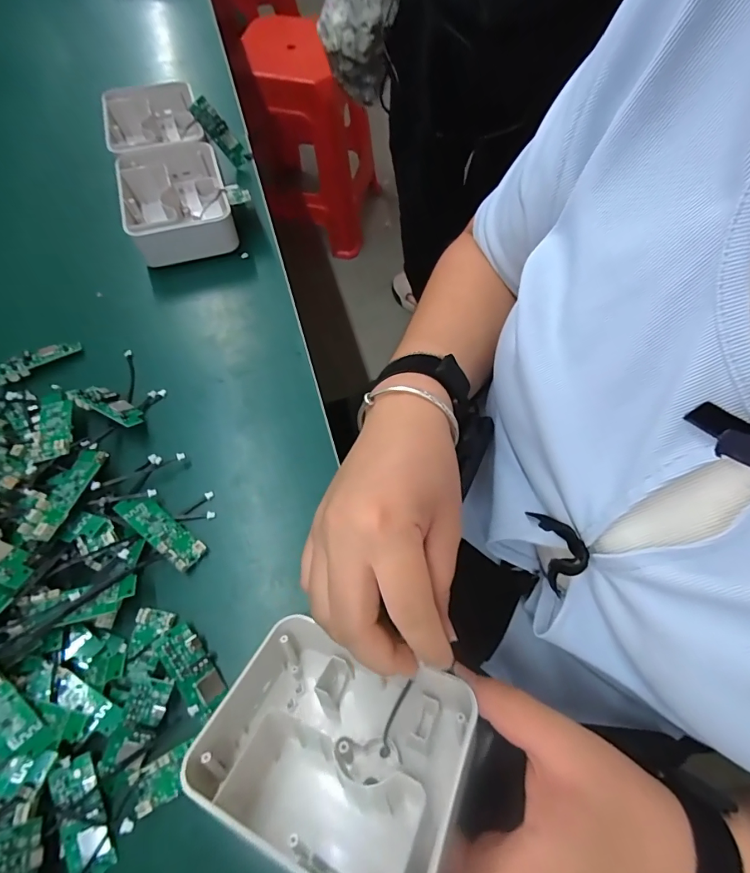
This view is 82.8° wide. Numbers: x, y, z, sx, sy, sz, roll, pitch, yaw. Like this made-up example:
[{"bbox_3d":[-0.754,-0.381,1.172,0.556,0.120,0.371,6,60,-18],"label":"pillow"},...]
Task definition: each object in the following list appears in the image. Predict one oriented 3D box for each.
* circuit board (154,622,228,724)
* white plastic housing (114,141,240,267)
[{"bbox_3d":[-0.118,0.152,0.276,0.025,0.006,0.060,-29,75,-33],"label":"circuit board"},{"bbox_3d":[-0.205,-0.244,0.445,0.100,0.048,0.133,-18,68,-8],"label":"white plastic housing"}]

